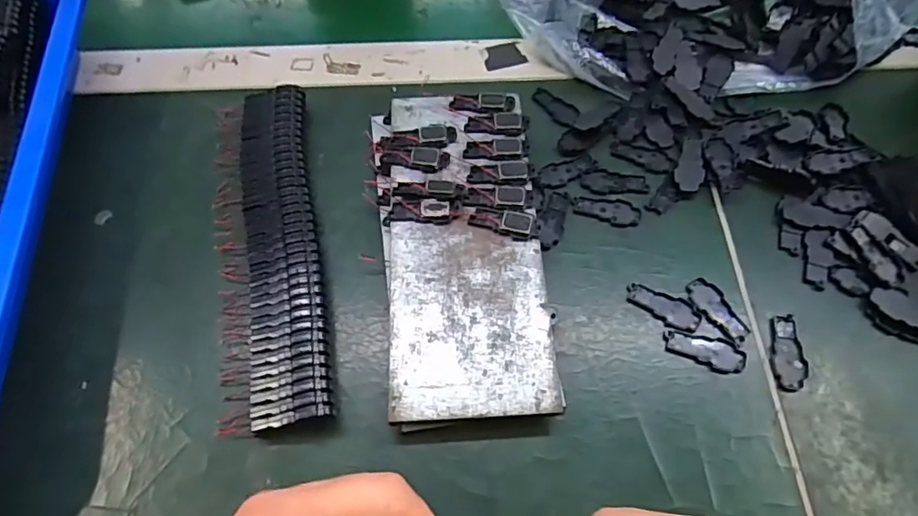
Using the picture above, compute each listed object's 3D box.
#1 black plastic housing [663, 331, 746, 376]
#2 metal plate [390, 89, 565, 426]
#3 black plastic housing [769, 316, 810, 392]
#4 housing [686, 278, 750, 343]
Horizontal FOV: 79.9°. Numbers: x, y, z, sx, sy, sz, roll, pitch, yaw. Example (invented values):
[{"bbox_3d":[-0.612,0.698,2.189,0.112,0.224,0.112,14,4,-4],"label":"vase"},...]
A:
[{"bbox_3d":[0.124,0.046,0.277,0.039,0.004,0.016,14,63,9],"label":"black plastic housing"},{"bbox_3d":[0.003,-0.013,0.296,0.079,0.004,0.195,-3,62,-1],"label":"metal plate"},{"bbox_3d":[0.167,0.048,0.277,0.016,0.007,0.038,10,63,7],"label":"black plastic housing"},{"bbox_3d":[0.136,0.027,0.288,0.015,0.004,0.038,-30,65,-14],"label":"housing"}]

